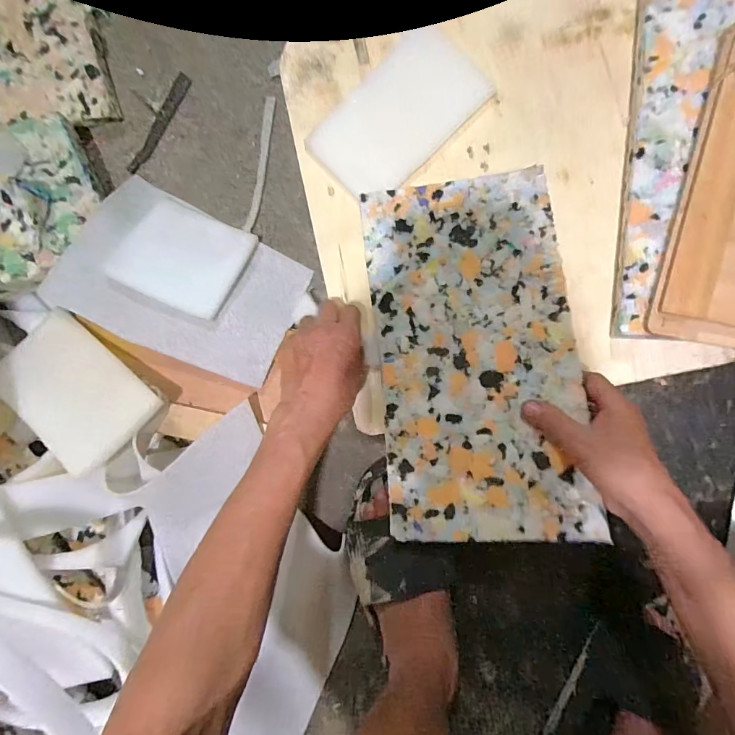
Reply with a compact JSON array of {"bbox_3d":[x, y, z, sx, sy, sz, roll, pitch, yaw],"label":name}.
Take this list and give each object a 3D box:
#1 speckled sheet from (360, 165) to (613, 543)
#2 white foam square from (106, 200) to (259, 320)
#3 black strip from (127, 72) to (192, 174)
[{"bbox_3d":[0.100,-0.015,0.408,0.181,0.020,0.344,-7,82,14],"label":"speckled sheet"},{"bbox_3d":[-0.204,-0.124,0.477,0.127,0.009,0.111,25,79,-3],"label":"white foam square"},{"bbox_3d":[-0.246,-0.286,0.502,0.017,0.005,0.126,33,96,0],"label":"black strip"}]

